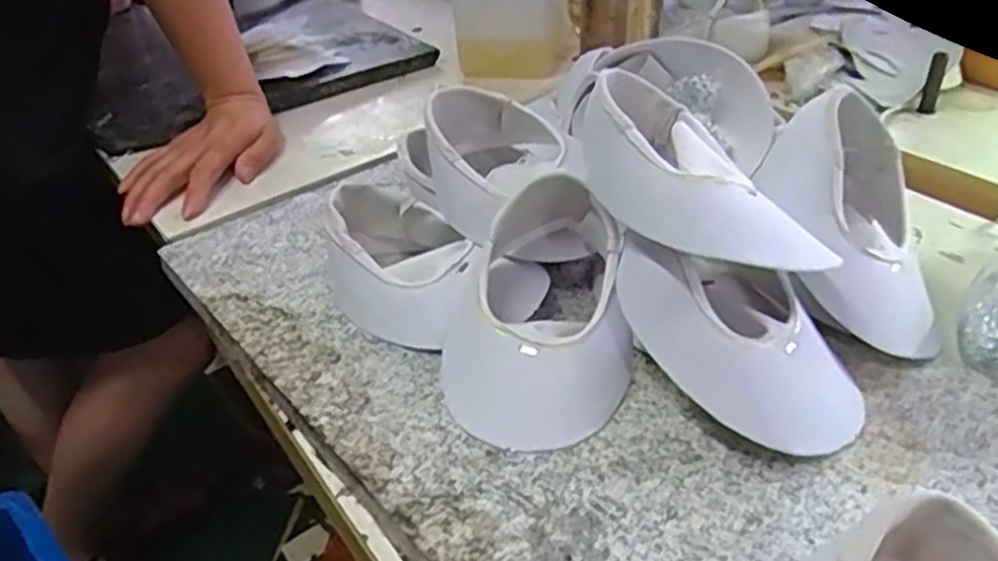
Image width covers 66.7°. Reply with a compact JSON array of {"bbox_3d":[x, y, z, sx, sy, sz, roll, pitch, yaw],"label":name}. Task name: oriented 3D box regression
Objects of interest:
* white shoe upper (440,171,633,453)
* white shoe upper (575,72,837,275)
[{"bbox_3d":[0.017,0.012,0.430,0.106,0.083,0.144,-7,36,-5],"label":"white shoe upper"},{"bbox_3d":[0.098,-0.058,0.394,0.075,0.051,0.147,-18,38,-19],"label":"white shoe upper"}]

